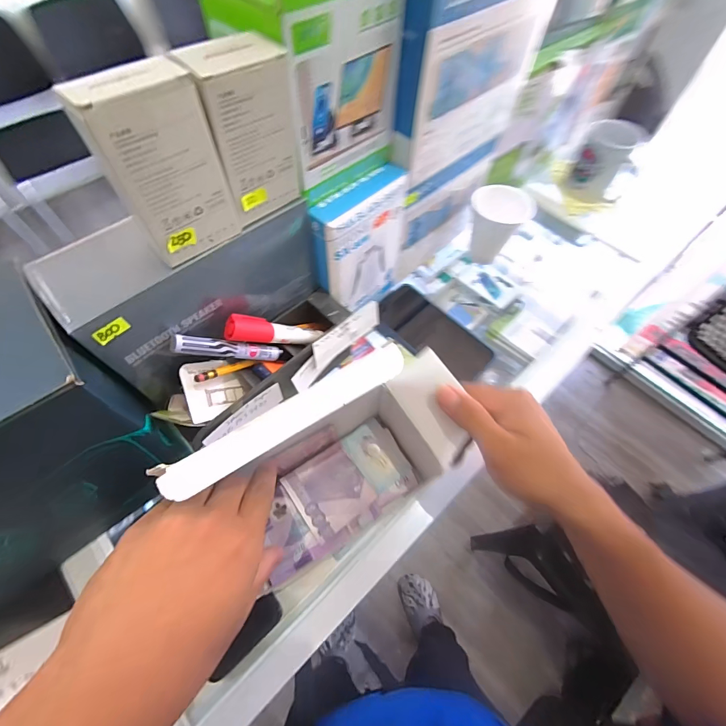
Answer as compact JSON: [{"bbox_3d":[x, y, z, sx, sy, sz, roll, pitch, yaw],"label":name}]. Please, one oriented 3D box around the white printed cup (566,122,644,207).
[{"bbox_3d":[0.394,-0.336,0.595,0.077,0.108,0.066,25,63,13],"label":"white printed cup"}]

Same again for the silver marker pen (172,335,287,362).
[{"bbox_3d":[-0.119,-0.012,0.319,0.100,0.011,0.013,6,48,-48],"label":"silver marker pen"}]

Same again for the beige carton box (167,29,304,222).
[{"bbox_3d":[-0.075,-0.156,0.245,0.029,0.099,0.061,39,67,19],"label":"beige carton box"}]

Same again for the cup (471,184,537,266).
[{"bbox_3d":[0.192,-0.200,0.514,0.080,0.088,0.070,12,61,6],"label":"cup"}]

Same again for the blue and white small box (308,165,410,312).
[{"bbox_3d":[-0.002,-0.126,0.402,0.034,0.157,0.118,34,65,17],"label":"blue and white small box"}]

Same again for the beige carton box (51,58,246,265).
[{"bbox_3d":[-0.121,-0.119,0.223,0.063,0.103,0.031,-36,67,-20],"label":"beige carton box"}]

